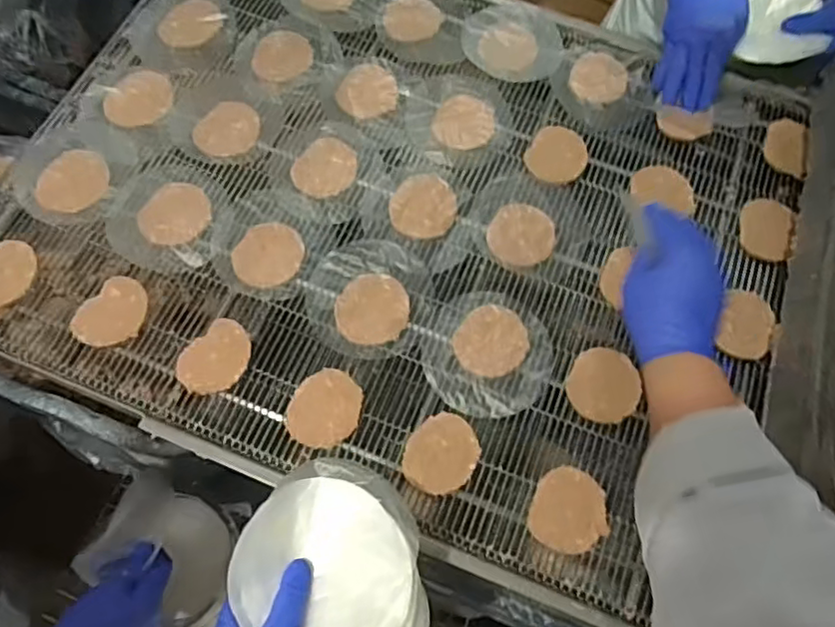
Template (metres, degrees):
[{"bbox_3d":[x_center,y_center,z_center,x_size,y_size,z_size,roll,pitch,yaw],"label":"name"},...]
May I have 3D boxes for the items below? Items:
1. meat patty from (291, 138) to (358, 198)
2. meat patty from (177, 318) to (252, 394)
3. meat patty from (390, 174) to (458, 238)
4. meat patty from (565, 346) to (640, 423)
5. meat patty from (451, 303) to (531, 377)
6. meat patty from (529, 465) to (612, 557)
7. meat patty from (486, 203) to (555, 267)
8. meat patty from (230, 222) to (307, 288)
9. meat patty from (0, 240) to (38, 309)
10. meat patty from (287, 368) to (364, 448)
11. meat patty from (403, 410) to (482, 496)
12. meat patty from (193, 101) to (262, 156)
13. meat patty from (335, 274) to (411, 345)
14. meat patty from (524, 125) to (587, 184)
[{"bbox_3d":[-0.097,-0.154,0.650,0.060,0.004,0.071,34,70,11],"label":"meat patty"},{"bbox_3d":[-0.186,0.040,0.568,0.058,0.008,0.072,22,68,6],"label":"meat patty"},{"bbox_3d":[0.007,-0.112,0.640,0.068,0.004,0.075,-4,68,-5],"label":"meat patty"},{"bbox_3d":[0.172,0.066,0.568,0.064,0.012,0.067,-8,68,-6],"label":"meat patty"},{"bbox_3d":[0.071,0.026,0.583,0.064,0.005,0.069,1,68,-3],"label":"meat patty"},{"bbox_3d":[0.132,0.169,0.527,0.063,0.010,0.069,1,68,-3],"label":"meat patty"},{"bbox_3d":[0.107,-0.082,0.629,0.066,0.005,0.069,1,68,-3],"label":"meat patty"},{"bbox_3d":[-0.147,-0.059,0.607,0.064,0.004,0.069,1,68,-3],"label":"meat patty"},{"bbox_3d":[-0.394,-0.035,0.584,0.054,0.018,0.071,14,68,3],"label":"meat patty"},{"bbox_3d":[-0.083,0.084,0.551,0.064,0.011,0.069,1,68,-3],"label":"meat patty"},{"bbox_3d":[0.022,0.123,0.542,0.060,0.007,0.070,34,70,10],"label":"meat patty"},{"bbox_3d":[-0.205,-0.199,0.660,0.066,0.004,0.069,1,68,-3],"label":"meat patty"},{"bbox_3d":[-0.043,-0.005,0.591,0.068,0.005,0.068,1,68,-3],"label":"meat patty"},{"bbox_3d":[0.153,-0.174,0.669,0.062,0.004,0.073,29,69,9],"label":"meat patty"}]

